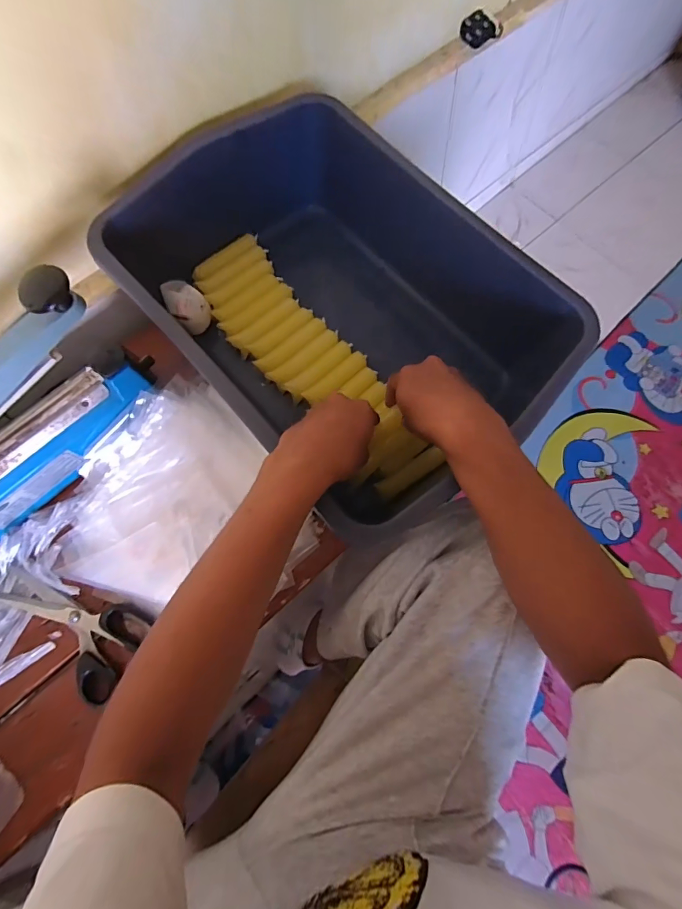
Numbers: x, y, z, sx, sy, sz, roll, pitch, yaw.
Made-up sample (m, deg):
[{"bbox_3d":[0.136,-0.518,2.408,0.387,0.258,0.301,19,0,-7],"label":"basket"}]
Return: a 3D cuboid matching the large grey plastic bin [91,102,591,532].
[{"bbox_3d":[-0.005,-0.170,0.504,0.351,0.151,0.489,-40,78,-12],"label":"large grey plastic bin"}]

